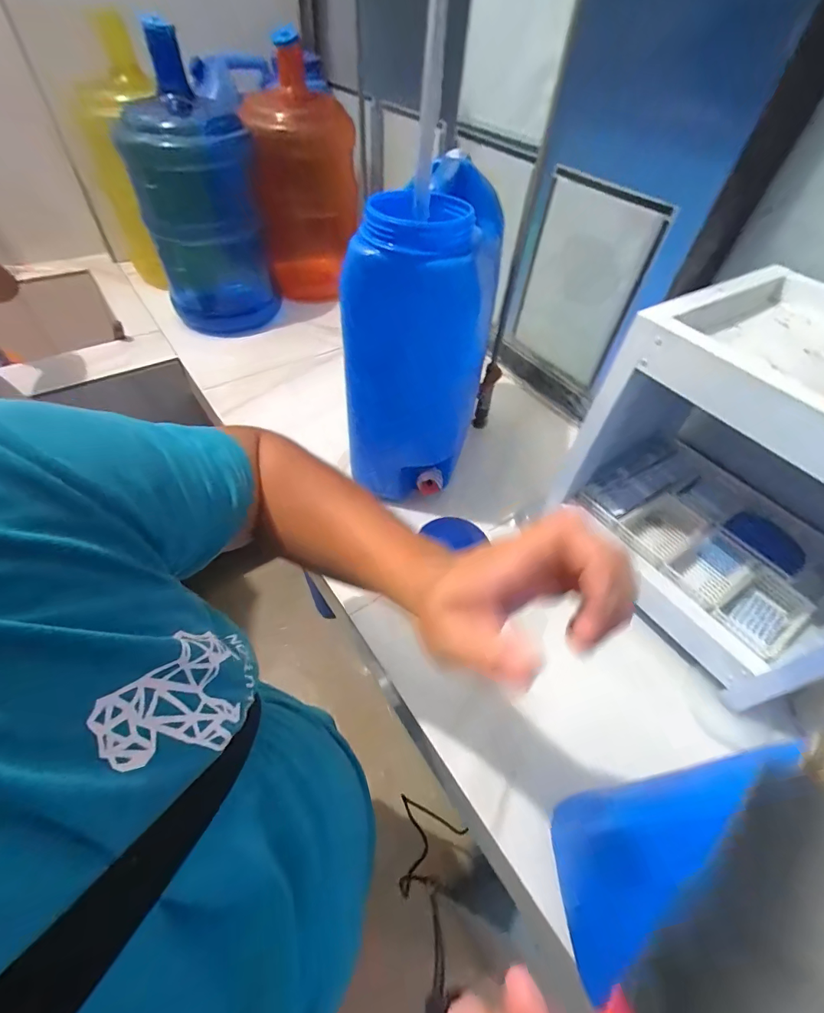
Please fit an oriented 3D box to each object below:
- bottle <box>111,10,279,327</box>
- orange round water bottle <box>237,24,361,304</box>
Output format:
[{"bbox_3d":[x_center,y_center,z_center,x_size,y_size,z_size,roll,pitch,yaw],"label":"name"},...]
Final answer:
[{"bbox_3d":[-0.468,-0.676,0.950,0.251,0.460,0.280,-17,55,-18],"label":"bottle"},{"bbox_3d":[-0.258,-0.768,1.065,0.242,0.465,0.261,-7,52,-11],"label":"orange round water bottle"}]

